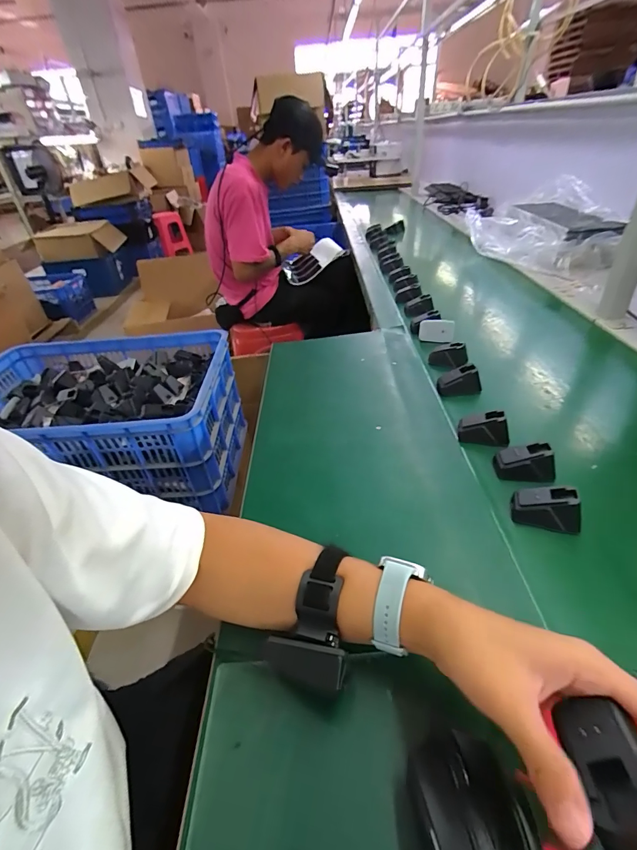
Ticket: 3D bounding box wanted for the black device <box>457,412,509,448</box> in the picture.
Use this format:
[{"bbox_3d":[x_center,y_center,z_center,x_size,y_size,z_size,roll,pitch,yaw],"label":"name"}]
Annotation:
[{"bbox_3d":[0.233,0.006,0.543,0.067,0.050,0.024,14,41,24],"label":"black device"}]

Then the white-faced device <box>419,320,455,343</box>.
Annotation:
[{"bbox_3d":[0.242,-0.193,0.792,0.072,0.043,0.012,13,30,34],"label":"white-faced device"}]

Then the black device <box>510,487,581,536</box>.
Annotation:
[{"bbox_3d":[0.253,0.091,0.427,0.066,0.039,0.032,9,39,18],"label":"black device"}]

